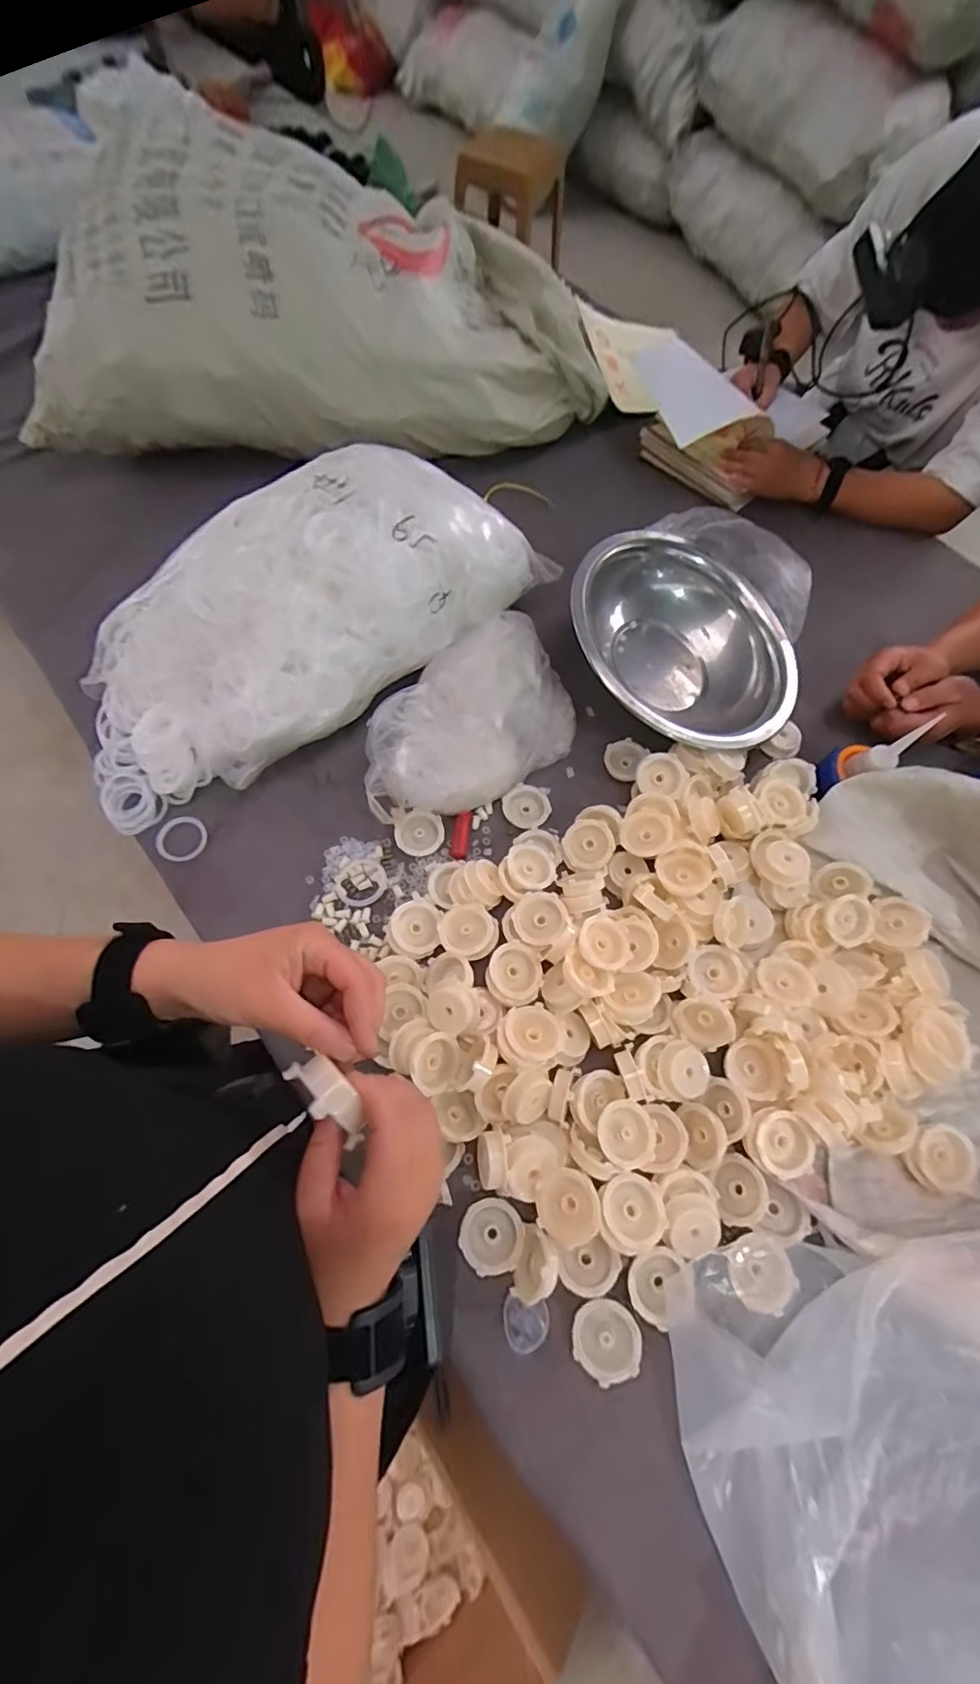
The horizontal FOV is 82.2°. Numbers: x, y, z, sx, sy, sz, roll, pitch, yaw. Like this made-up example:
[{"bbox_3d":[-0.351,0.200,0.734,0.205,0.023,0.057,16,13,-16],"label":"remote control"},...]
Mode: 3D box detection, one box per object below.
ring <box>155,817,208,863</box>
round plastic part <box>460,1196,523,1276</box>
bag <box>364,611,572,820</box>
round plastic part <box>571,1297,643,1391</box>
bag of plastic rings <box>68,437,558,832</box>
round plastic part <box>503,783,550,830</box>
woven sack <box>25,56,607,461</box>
[{"bbox_3d":[-0.345,-0.003,0.628,0.058,0.008,0.053,-1,76,3],"label":"ring"},{"bbox_3d":[0.001,0.342,0.488,0.053,0.021,0.052,1,67,-2],"label":"round plastic part"},{"bbox_3d":[-0.028,-0.141,0.660,0.293,0.075,0.186,-39,74,-17],"label":"bag"},{"bbox_3d":[0.095,0.409,0.461,0.054,0.018,0.052,1,67,-2],"label":"round plastic part"},{"bbox_3d":[-0.206,-0.266,0.646,0.577,0.179,0.230,-32,72,-15],"label":"bag of plastic rings"},{"bbox_3d":[0.043,-0.040,0.656,0.050,0.017,0.056,-15,68,-9],"label":"round plastic part"},{"bbox_3d":[-0.221,-0.746,0.775,0.744,0.233,0.377,-4,67,-4],"label":"woven sack"}]

